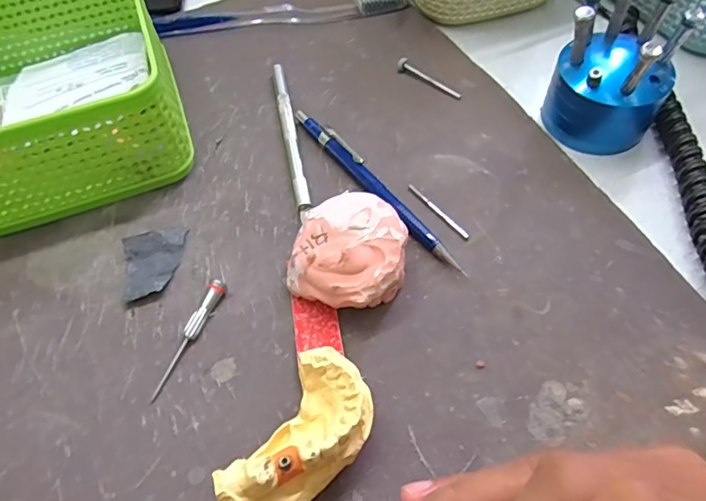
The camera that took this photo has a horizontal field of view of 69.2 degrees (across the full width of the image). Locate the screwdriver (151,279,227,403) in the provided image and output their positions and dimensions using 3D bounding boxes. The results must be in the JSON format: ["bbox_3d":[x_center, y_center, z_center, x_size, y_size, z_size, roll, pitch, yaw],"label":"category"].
[{"bbox_3d":[-0.074,0.039,0.232,0.007,0.009,0.059,17,61,13],"label":"screwdriver"}]

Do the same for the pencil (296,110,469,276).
[{"bbox_3d":[0.011,-0.035,0.273,0.008,0.011,0.134,-34,63,-17],"label":"pencil"}]

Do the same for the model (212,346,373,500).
[{"bbox_3d":[-0.019,0.073,0.196,0.036,0.032,0.066,34,66,21],"label":"model"}]

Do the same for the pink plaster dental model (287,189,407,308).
[{"bbox_3d":[-0.001,0.002,0.240,0.051,0.029,0.053,11,59,9],"label":"pink plaster dental model"}]

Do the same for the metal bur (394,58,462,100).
[{"bbox_3d":[0.048,-0.107,0.318,0.047,0.005,0.008,35,66,21],"label":"metal bur"}]

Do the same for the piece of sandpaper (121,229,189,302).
[{"bbox_3d":[-0.098,0.006,0.255,0.029,0.006,0.036,-13,59,-5],"label":"piece of sandpaper"}]

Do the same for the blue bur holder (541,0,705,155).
[{"bbox_3d":[0.139,-0.094,0.271,0.058,0.065,0.056,29,64,19],"label":"blue bur holder"}]

